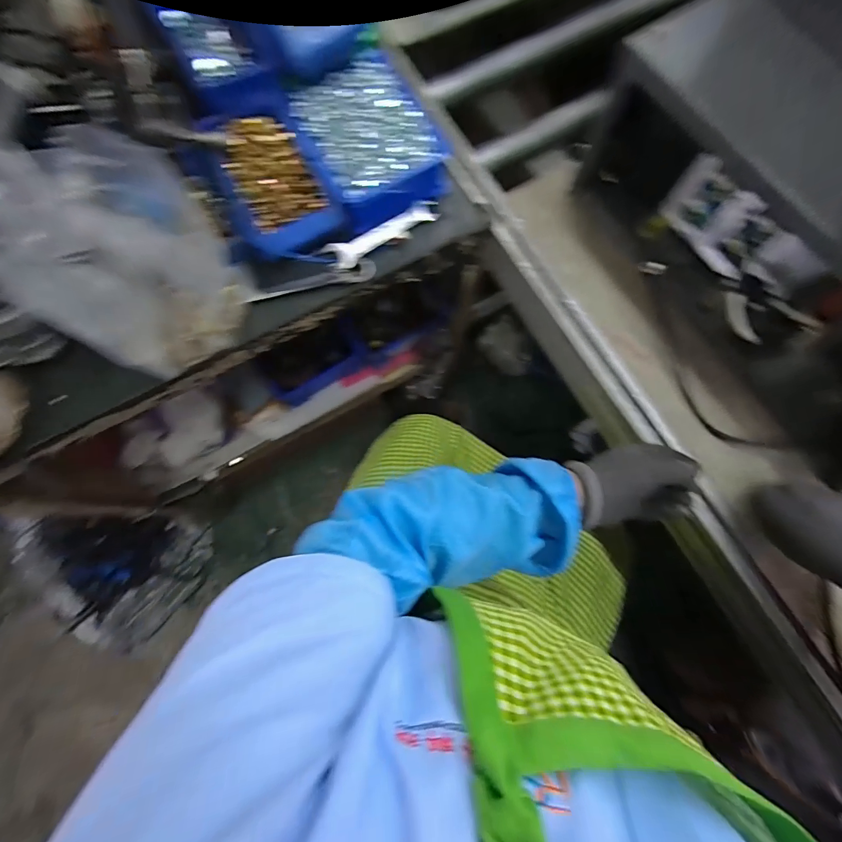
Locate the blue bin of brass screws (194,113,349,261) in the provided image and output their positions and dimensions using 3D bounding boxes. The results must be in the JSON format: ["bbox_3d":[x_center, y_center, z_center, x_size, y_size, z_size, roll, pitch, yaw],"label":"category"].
[{"bbox_3d":[-0.185,-0.300,0.495,0.122,0.066,0.169,-26,78,-7],"label":"blue bin of brass screws"}]

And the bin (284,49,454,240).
[{"bbox_3d":[-0.067,-0.365,0.518,0.154,0.067,0.200,-26,78,-7],"label":"bin"}]

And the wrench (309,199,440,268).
[{"bbox_3d":[-0.049,-0.246,0.516,0.168,0.008,0.041,-30,79,-8],"label":"wrench"}]

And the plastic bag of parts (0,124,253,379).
[{"bbox_3d":[-0.288,-0.148,0.399,0.162,0.182,0.144,-12,77,-4],"label":"plastic bag of parts"}]

